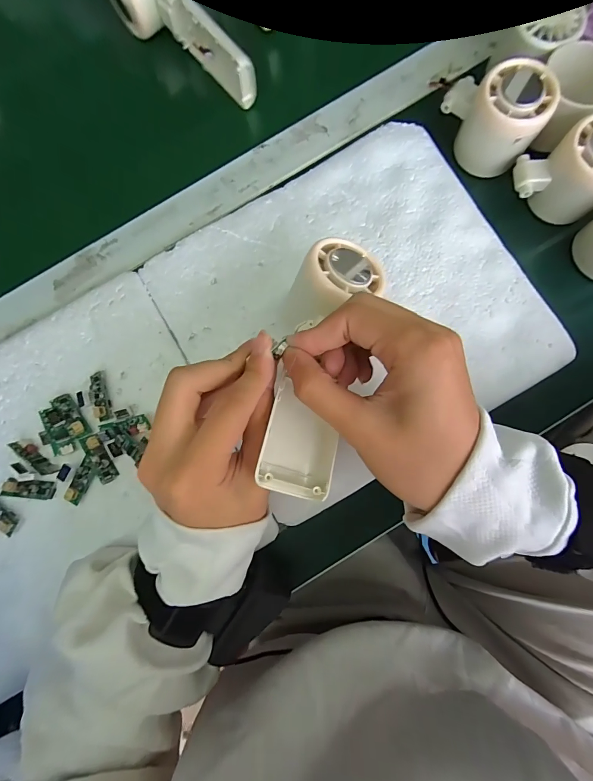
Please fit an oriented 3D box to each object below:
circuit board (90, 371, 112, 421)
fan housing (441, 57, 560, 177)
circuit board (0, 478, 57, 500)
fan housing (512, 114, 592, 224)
[{"bbox_3d":[-0.156,0.004,0.273,0.013,0.005,0.039,-14,85,1],"label":"circuit board"},{"bbox_3d":[0.154,-0.218,0.269,0.076,0.047,0.054,39,87,5],"label":"fan housing"},{"bbox_3d":[-0.207,0.076,0.265,0.039,0.004,0.014,4,85,3],"label":"circuit board"},{"bbox_3d":[0.210,-0.164,0.262,0.067,0.050,0.057,-25,84,0],"label":"fan housing"}]

